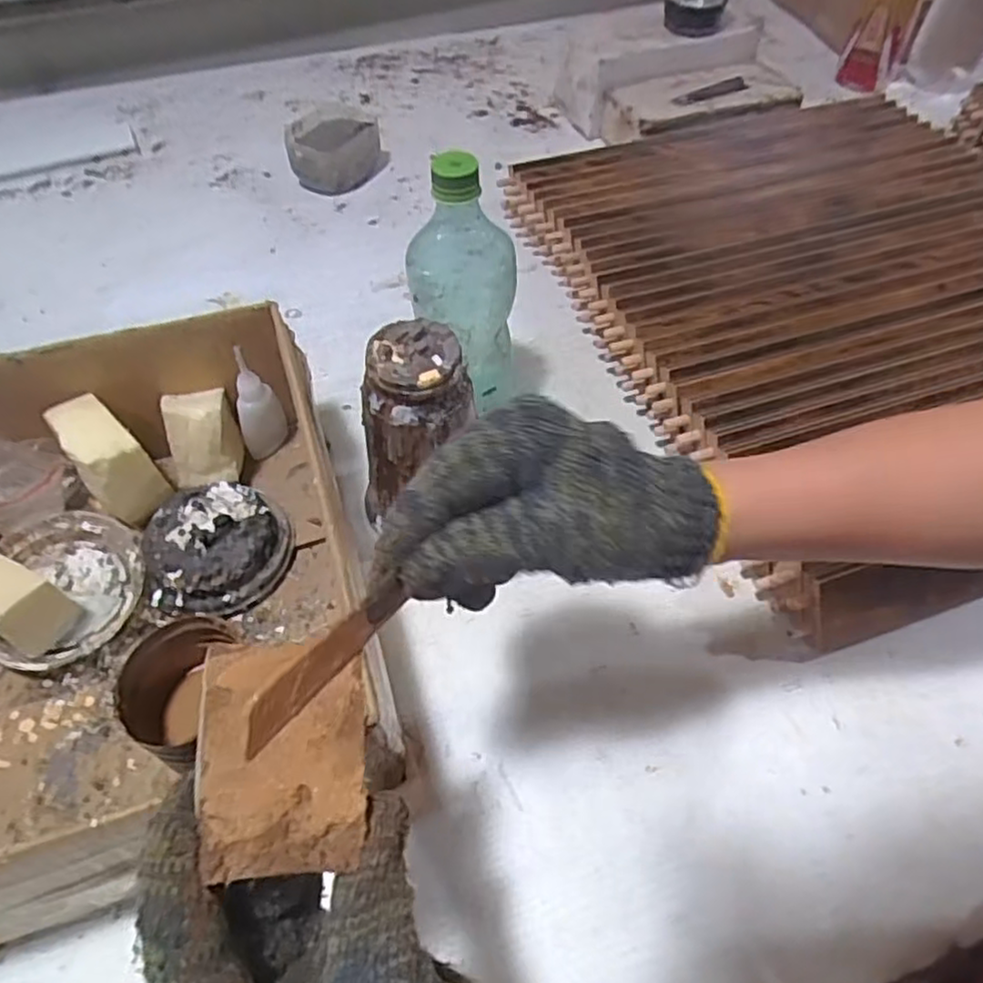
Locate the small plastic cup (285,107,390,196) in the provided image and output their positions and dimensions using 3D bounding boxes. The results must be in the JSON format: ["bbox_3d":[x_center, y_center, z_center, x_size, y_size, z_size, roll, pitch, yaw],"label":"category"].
[{"bbox_3d":[-0.179,-0.389,0.800,0.086,0.049,0.109,30,60,21],"label":"small plastic cup"}]

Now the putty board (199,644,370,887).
[{"bbox_3d":[-0.066,0.083,0.223,0.050,0.004,0.067,5,67,-22],"label":"putty board"}]

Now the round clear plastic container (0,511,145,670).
[{"bbox_3d":[-0.284,0.063,0.465,0.103,0.026,0.100,-28,58,-18],"label":"round clear plastic container"}]

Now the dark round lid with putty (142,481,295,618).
[{"bbox_3d":[-0.188,0.035,0.483,0.093,0.035,0.093,-1,54,1],"label":"dark round lid with putty"}]

